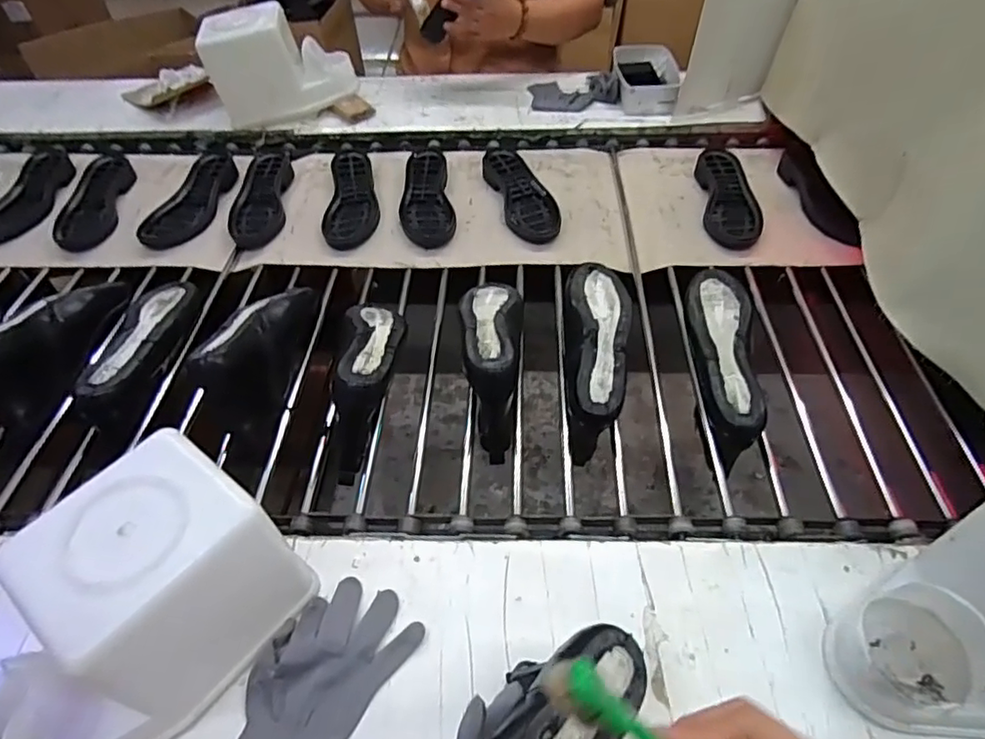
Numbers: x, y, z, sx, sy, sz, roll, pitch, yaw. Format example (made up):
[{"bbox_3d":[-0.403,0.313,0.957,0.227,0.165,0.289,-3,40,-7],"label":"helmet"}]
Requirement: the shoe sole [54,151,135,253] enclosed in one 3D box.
[{"bbox_3d":[-0.711,-0.303,1.038,0.095,0.032,0.238,-9,51,-5],"label":"shoe sole"}]

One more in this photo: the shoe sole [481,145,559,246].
[{"bbox_3d":[0.048,-0.304,1.015,0.080,0.025,0.247,-14,52,-9],"label":"shoe sole"}]

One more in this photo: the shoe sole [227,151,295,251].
[{"bbox_3d":[-0.409,-0.310,1.037,0.092,0.024,0.254,-6,51,-3],"label":"shoe sole"}]

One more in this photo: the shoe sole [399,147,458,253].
[{"bbox_3d":[-0.116,-0.299,1.015,0.088,0.028,0.236,-7,51,-3],"label":"shoe sole"}]

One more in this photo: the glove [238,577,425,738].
[{"bbox_3d":[-0.147,0.263,0.490,0.101,0.024,0.174,21,55,18],"label":"glove"}]

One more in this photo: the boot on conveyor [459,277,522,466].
[{"bbox_3d":[-0.004,-0.029,0.746,0.083,0.113,0.251,1,51,3],"label":"boot on conveyor"}]

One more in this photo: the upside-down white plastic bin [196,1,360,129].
[{"bbox_3d":[-0.413,-0.597,1.142,0.261,0.156,0.115,-16,52,-11],"label":"upside-down white plastic bin"}]

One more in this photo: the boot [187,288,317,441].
[{"bbox_3d":[-0.302,-0.021,0.744,0.085,0.120,0.233,2,51,4],"label":"boot"}]

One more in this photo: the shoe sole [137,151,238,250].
[{"bbox_3d":[-0.528,-0.298,1.027,0.098,0.033,0.239,8,52,9],"label":"shoe sole"}]

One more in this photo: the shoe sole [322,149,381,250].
[{"bbox_3d":[-0.242,-0.301,1.021,0.089,0.024,0.245,-4,51,-1],"label":"shoe sole"}]

